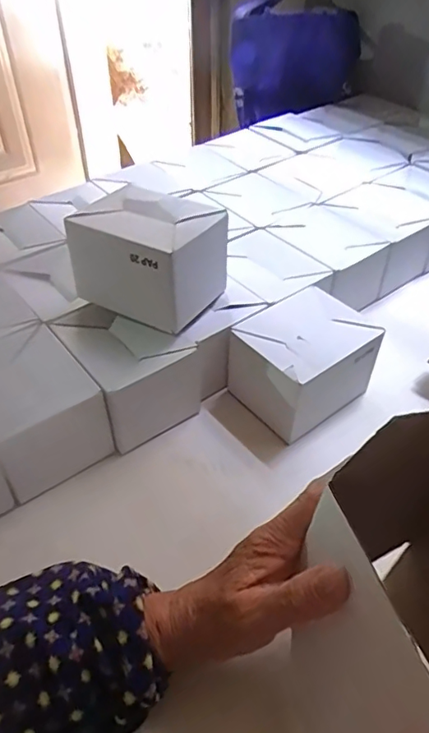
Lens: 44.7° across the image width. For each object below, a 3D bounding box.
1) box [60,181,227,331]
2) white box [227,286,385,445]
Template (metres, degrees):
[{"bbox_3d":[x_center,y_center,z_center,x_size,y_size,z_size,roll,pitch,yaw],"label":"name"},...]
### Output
[{"bbox_3d":[-0.061,-0.100,0.483,0.116,0.102,0.089,24,48,24],"label":"box"},{"bbox_3d":[0.086,-0.005,0.503,0.117,0.082,0.104,-29,50,-27],"label":"white box"}]

